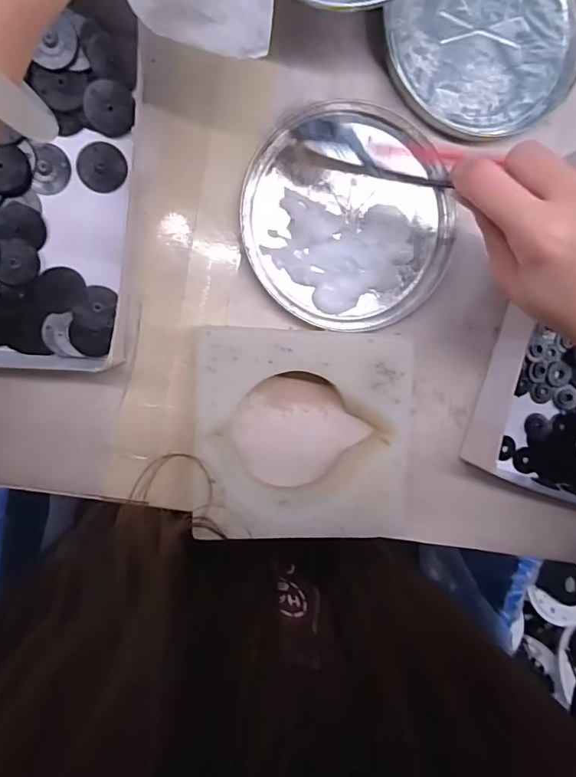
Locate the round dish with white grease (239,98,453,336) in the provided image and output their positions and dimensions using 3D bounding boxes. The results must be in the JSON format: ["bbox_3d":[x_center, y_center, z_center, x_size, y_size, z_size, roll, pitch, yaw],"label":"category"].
[{"bbox_3d":[0.040,-0.101,0.274,0.127,0.023,0.125,-1,96,-8],"label":"round dish with white grease"}]

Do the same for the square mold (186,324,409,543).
[{"bbox_3d":[0.010,0.027,0.277,0.125,0.029,0.120,3,96,-8],"label":"square mold"}]

